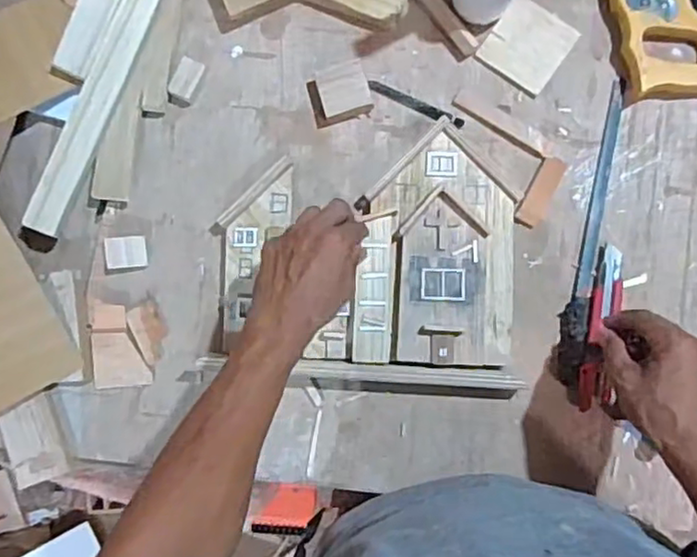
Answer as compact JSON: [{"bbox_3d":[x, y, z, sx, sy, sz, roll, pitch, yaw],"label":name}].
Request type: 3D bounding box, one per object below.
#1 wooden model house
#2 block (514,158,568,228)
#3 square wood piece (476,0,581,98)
[{"bbox_3d":[0.018,-0.018,0.646,0.293,0.030,0.248,-1,85,5],"label":"wooden model house"},{"bbox_3d":[0.197,-0.089,0.661,0.024,0.007,0.077,29,89,5],"label":"block"},{"bbox_3d":[0.185,-0.241,0.667,0.077,0.006,0.082,36,90,5],"label":"square wood piece"}]

